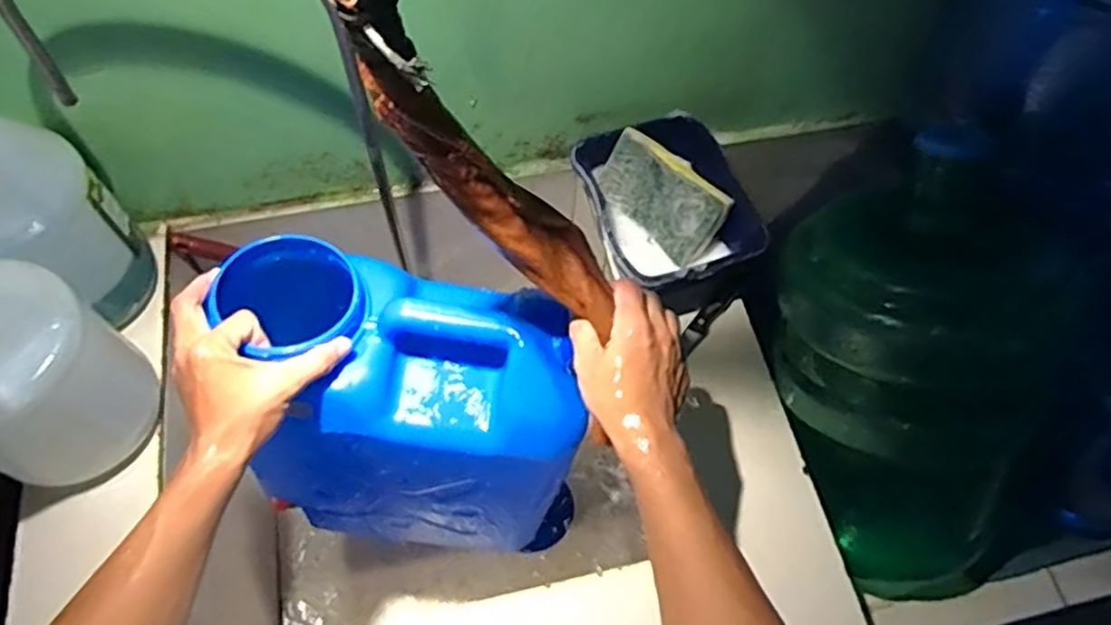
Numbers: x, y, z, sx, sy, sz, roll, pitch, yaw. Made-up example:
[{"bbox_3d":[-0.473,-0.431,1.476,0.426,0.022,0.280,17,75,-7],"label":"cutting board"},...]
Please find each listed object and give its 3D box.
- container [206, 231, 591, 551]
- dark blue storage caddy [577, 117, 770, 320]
[{"bbox_3d":[-0.133,0.099,0.709,0.294,0.343,0.179,6,62,0],"label":"container"},{"bbox_3d":[0.131,-0.115,0.799,0.185,0.088,0.199,-13,63,-10],"label":"dark blue storage caddy"}]

